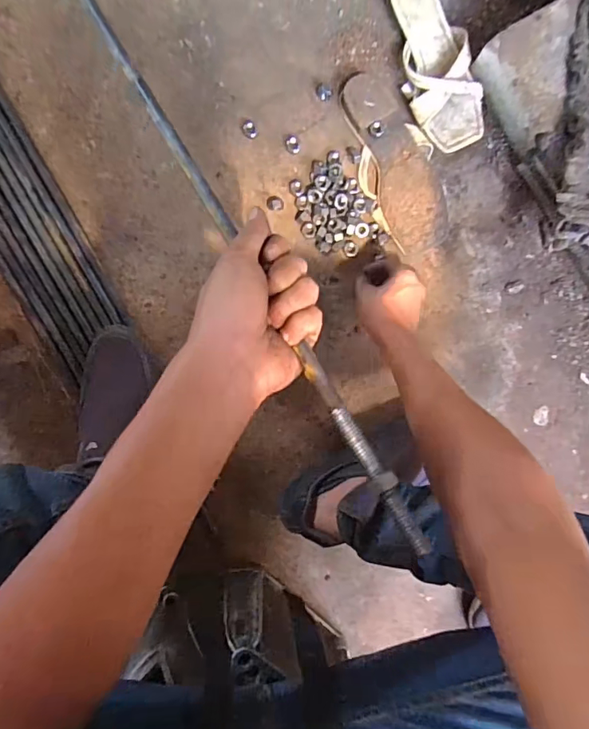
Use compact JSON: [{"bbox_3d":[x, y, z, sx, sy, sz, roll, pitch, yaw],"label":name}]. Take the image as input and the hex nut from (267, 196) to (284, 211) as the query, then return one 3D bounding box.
[{"bbox_3d":[-0.025,-0.215,0.641,0.022,0.007,0.021,3,91,-6],"label":"hex nut"}]

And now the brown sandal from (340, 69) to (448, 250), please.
[{"bbox_3d":[0.138,-0.273,0.645,0.099,0.020,0.240,-18,93,-5],"label":"brown sandal"}]

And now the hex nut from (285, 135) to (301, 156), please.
[{"bbox_3d":[-0.002,-0.294,0.639,0.021,0.011,0.025,3,91,-6],"label":"hex nut"}]

